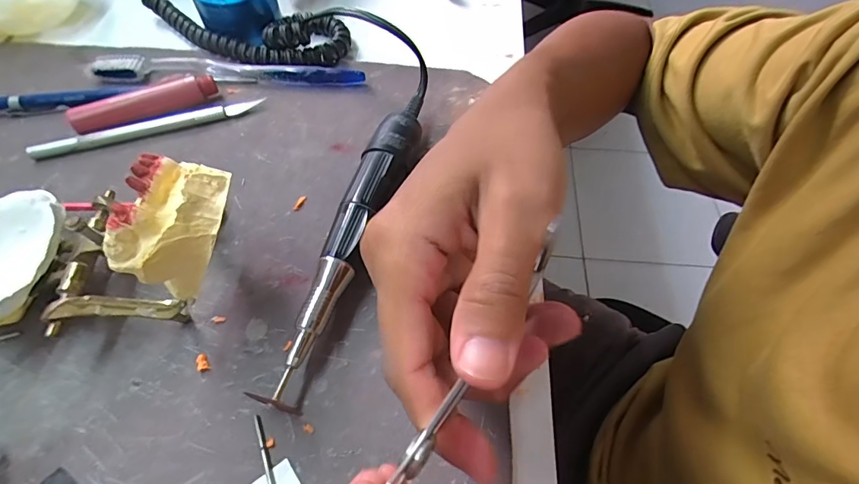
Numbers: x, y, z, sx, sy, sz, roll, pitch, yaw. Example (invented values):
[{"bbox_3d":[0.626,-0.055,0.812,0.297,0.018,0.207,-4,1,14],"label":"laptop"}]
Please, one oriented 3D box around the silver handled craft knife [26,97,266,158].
[{"bbox_3d":[-0.179,-0.075,0.281,0.138,0.007,0.011,-17,61,-12],"label":"silver handled craft knife"}]

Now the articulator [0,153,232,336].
[{"bbox_3d":[-0.157,0.004,0.192,0.159,0.062,0.073,-2,58,12],"label":"articulator"}]

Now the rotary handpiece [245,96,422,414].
[{"bbox_3d":[-0.038,-0.009,0.233,0.023,0.029,0.189,17,59,9],"label":"rotary handpiece"}]

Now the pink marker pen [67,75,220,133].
[{"bbox_3d":[-0.184,-0.090,0.283,0.086,0.017,0.013,-25,63,-16],"label":"pink marker pen"}]

